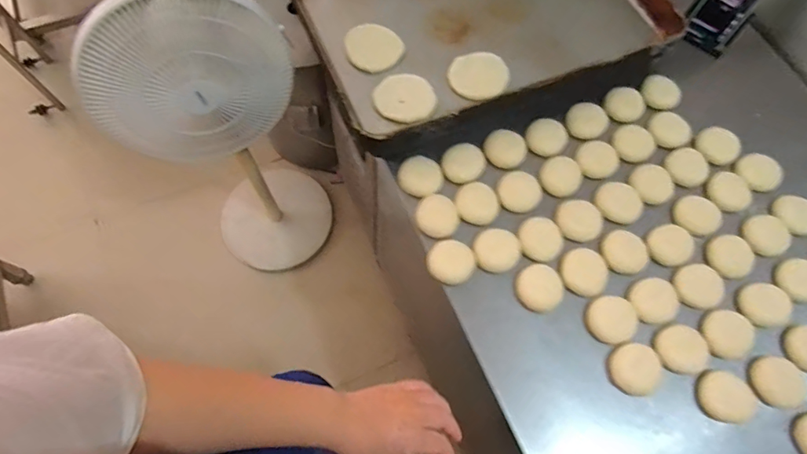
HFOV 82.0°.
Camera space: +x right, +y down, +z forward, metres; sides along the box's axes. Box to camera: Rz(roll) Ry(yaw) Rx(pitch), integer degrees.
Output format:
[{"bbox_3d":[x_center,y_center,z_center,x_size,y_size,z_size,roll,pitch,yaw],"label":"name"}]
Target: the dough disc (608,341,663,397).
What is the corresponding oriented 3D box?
[{"bbox_3d":[0.318,0.193,0.635,0.067,0.014,0.064,1,68,-2],"label":"dough disc"}]

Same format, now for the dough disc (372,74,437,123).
[{"bbox_3d":[0.003,-0.207,0.744,0.096,0.015,0.080,10,68,2],"label":"dough disc"}]

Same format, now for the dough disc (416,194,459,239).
[{"bbox_3d":[0.052,-0.017,0.708,0.064,0.011,0.067,1,68,-2],"label":"dough disc"}]

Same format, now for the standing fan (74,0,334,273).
[{"bbox_3d":[-0.388,-0.184,1.104,0.322,0.928,0.285,-19,70,-10],"label":"standing fan"}]

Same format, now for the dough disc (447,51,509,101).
[{"bbox_3d":[0.126,-0.253,0.771,0.104,0.006,0.086,-20,70,-10],"label":"dough disc"}]

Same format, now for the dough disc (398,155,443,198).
[{"bbox_3d":[0.027,-0.080,0.730,0.068,0.011,0.065,37,71,12],"label":"dough disc"}]

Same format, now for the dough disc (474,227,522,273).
[{"bbox_3d":[0.139,0.032,0.688,0.068,0.007,0.072,1,68,-2],"label":"dough disc"}]

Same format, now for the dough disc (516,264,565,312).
[{"bbox_3d":[0.196,0.088,0.668,0.066,0.014,0.063,1,68,-2],"label":"dough disc"}]

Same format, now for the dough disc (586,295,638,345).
[{"bbox_3d":[0.296,0.130,0.658,0.069,0.010,0.064,1,68,-2],"label":"dough disc"}]

